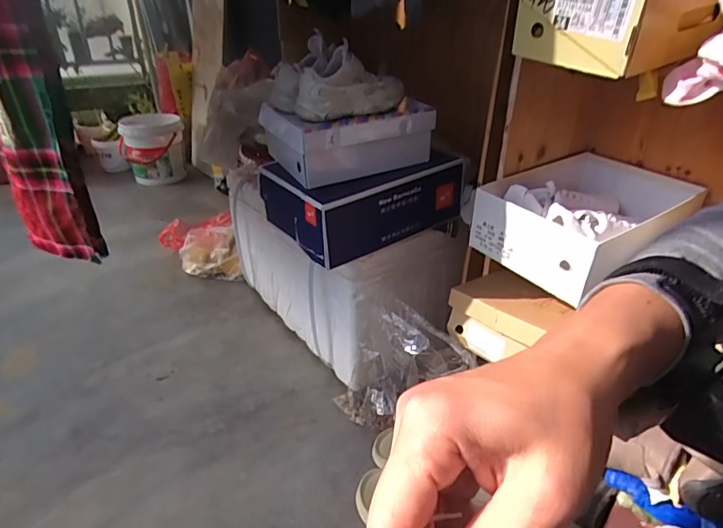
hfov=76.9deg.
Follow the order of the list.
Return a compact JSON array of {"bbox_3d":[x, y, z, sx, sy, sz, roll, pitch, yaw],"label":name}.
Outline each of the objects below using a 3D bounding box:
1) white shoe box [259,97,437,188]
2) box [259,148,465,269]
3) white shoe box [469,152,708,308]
[{"bbox_3d":[-0.024,-0.236,0.837,0.261,0.116,0.174,-15,33,-25],"label":"white shoe box"},{"bbox_3d":[0.009,-0.138,0.885,0.340,0.126,0.203,-21,36,-32],"label":"box"},{"bbox_3d":[0.370,-0.076,0.739,0.325,0.110,0.222,-20,36,-31],"label":"white shoe box"}]

